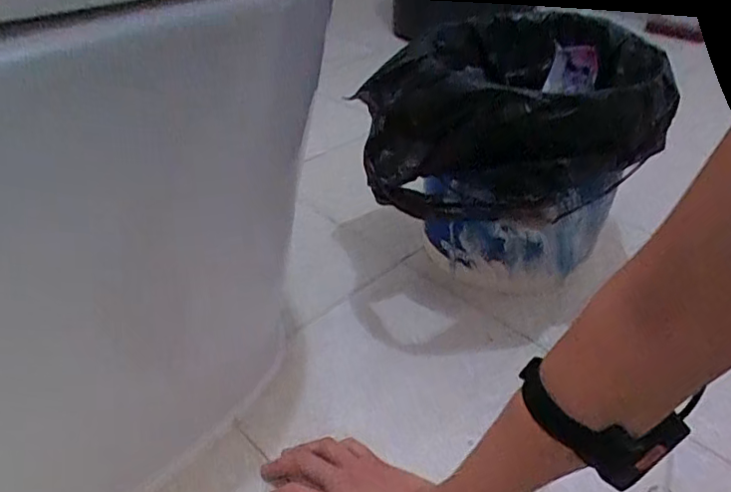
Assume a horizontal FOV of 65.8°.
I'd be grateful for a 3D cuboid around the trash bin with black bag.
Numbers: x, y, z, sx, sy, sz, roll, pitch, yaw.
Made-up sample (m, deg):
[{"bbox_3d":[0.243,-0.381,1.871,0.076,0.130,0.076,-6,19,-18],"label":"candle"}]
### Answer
[{"bbox_3d":[0.140,-0.100,0.692,0.290,0.265,0.281,-13,41,-17],"label":"trash bin with black bag"}]

